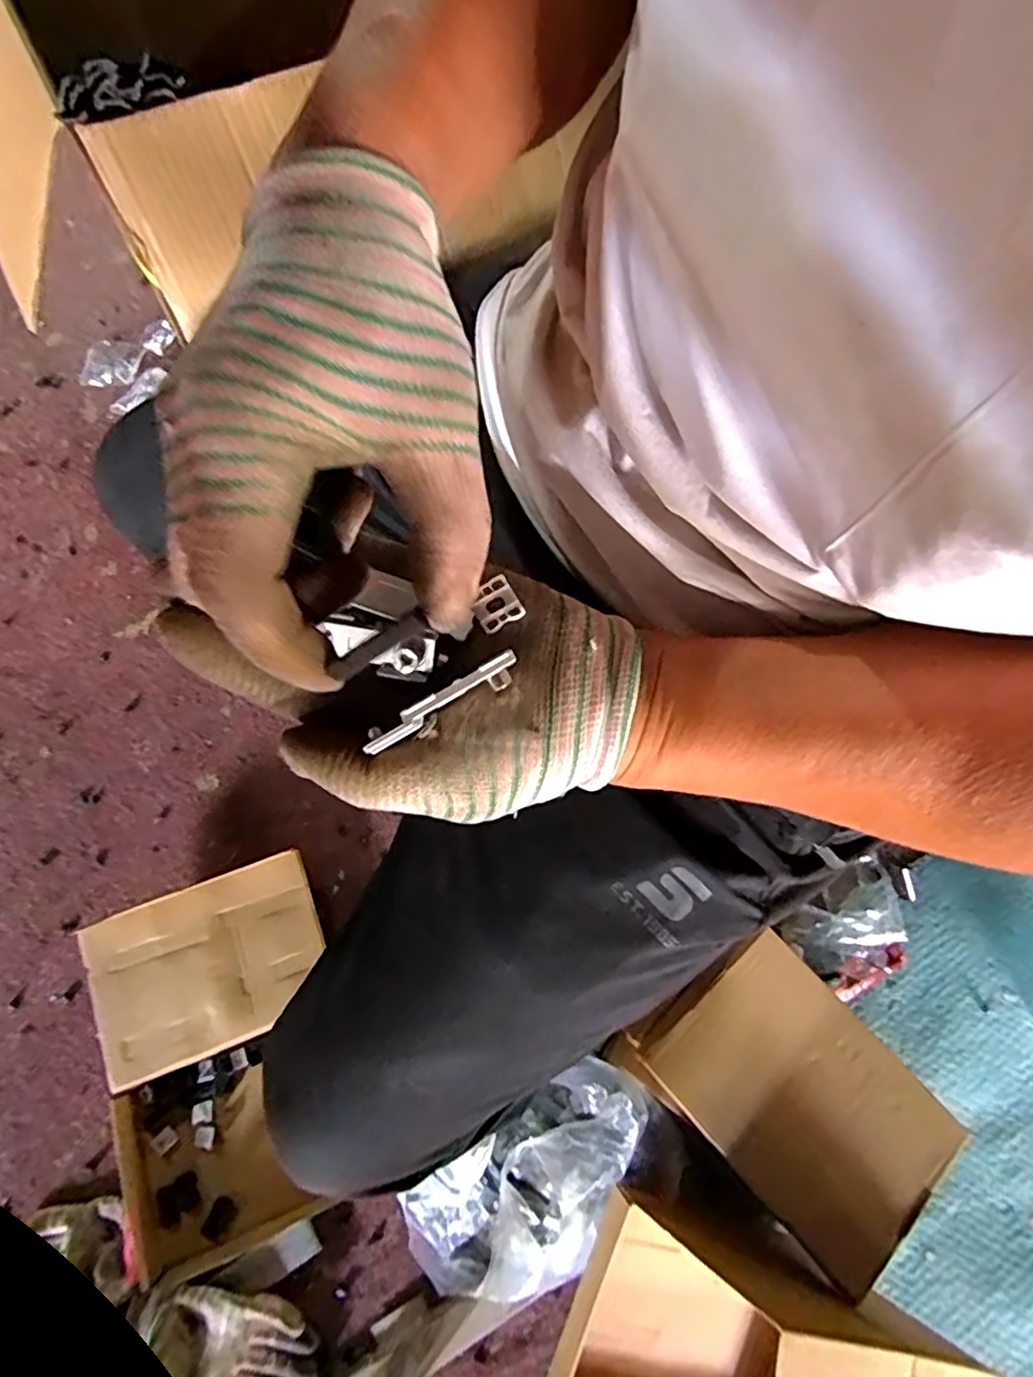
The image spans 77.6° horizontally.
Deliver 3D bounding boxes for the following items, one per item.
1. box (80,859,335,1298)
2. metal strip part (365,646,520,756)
[{"bbox_3d":[-0.328,0.406,0.721,0.242,0.058,0.370,-15,72,-8],"label":"box"},{"bbox_3d":[-0.027,0.004,0.231,0.057,0.009,0.008,-32,75,-7],"label":"metal strip part"}]

